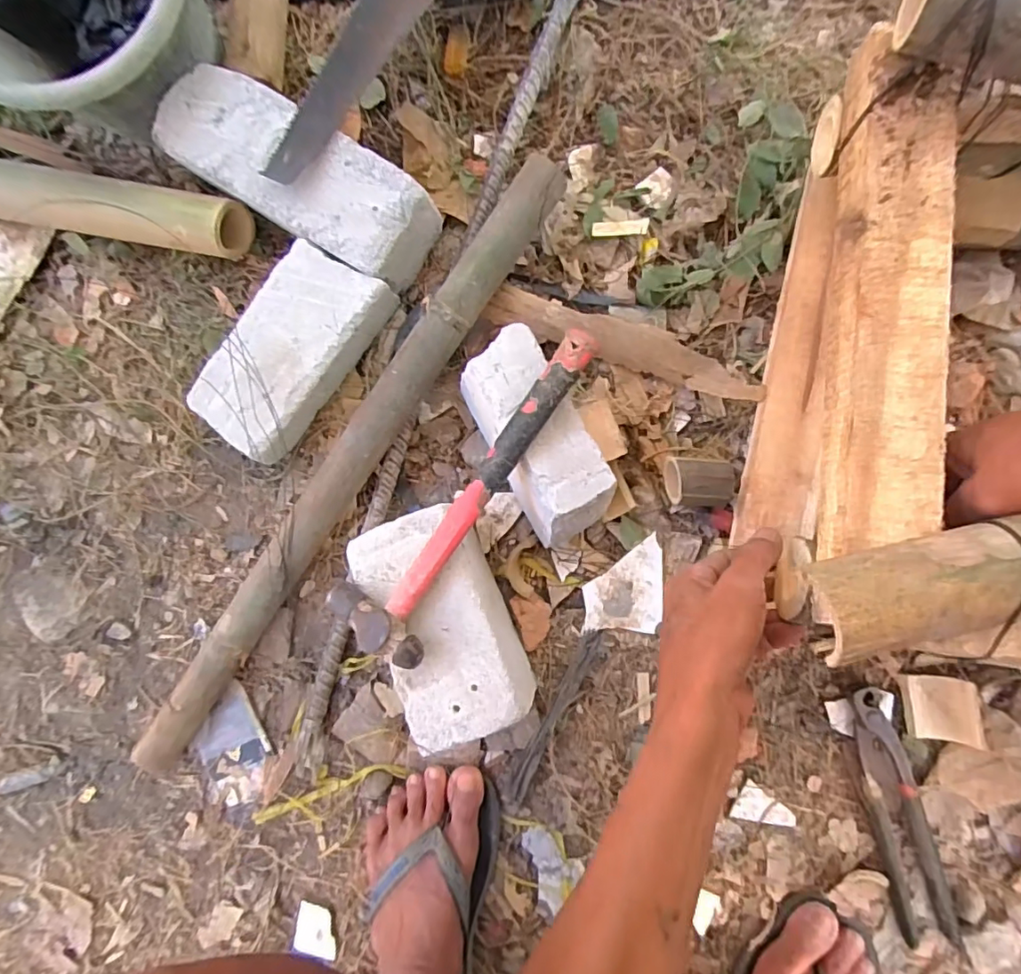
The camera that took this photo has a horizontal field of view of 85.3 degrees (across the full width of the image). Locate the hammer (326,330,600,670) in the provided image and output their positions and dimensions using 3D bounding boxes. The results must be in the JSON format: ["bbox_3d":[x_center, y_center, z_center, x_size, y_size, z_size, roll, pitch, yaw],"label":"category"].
[{"bbox_3d":[-0.039,-0.003,0.458,0.087,0.025,0.313,32,90,11],"label":"hammer"}]

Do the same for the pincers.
[{"bbox_3d":[0.348,0.291,0.498,0.048,0.018,0.220,-13,82,8],"label":"pincers"}]

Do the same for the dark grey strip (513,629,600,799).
[{"bbox_3d":[0.043,0.221,0.538,0.018,0.019,0.179,26,89,11],"label":"dark grey strip"}]

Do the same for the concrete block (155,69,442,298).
[{"bbox_3d":[-0.212,-0.305,0.557,0.265,0.099,0.103,32,90,8],"label":"concrete block"}]

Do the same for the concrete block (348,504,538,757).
[{"bbox_3d":[-0.059,0.126,0.520,0.103,0.101,0.197,-24,81,6],"label":"concrete block"}]

